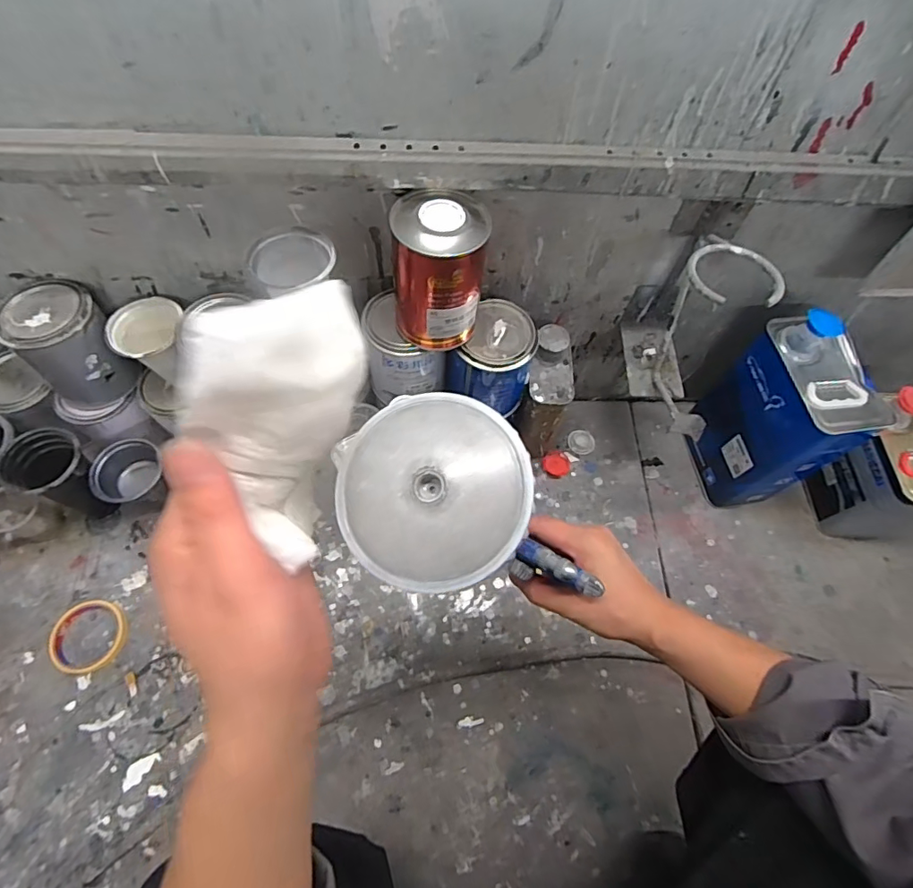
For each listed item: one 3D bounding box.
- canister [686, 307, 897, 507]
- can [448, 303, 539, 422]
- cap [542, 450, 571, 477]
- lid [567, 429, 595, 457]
[{"bbox_3d":[0.454,-0.037,0.730,0.117,0.300,0.177,-5,63,-6],"label":"canister"},{"bbox_3d":[0.048,-0.103,0.675,0.091,0.129,0.101,42,68,17],"label":"can"},{"bbox_3d":[0.164,0.033,0.834,0.046,0.013,0.040,7,83,-1],"label":"cap"},{"bbox_3d":[0.211,-0.003,0.854,0.044,0.006,0.043,1,62,-2],"label":"lid"}]

